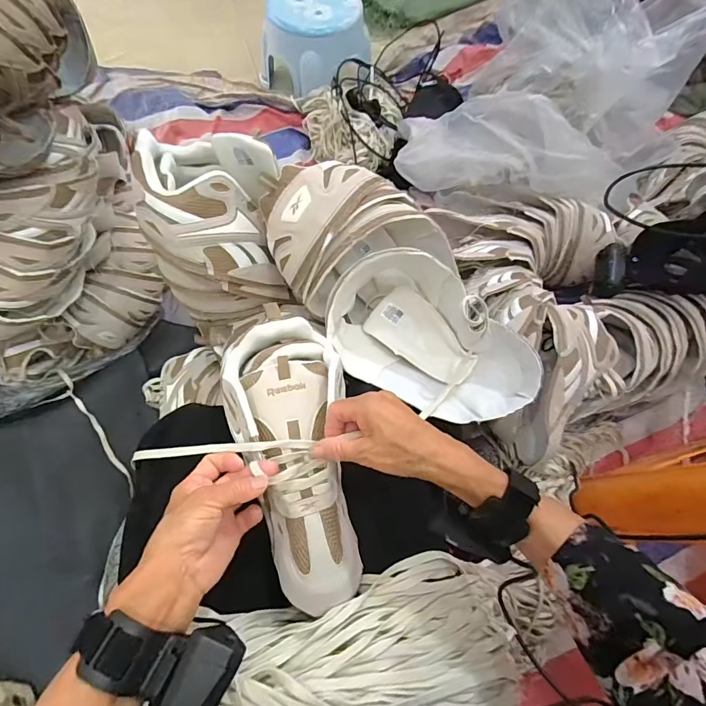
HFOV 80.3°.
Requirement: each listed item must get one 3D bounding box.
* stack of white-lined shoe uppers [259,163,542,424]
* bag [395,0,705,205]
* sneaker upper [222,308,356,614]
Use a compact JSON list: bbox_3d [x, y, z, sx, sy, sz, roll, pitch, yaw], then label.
[{"bbox_3d":[0.051,-0.071,0.507,0.204,0.140,0.361,-43,93,-19],"label":"stack of white-lined shoe uppers"},{"bbox_3d":[0.390,-0.529,0.824,0.471,0.259,0.430,19,66,7],"label":"bag"},{"bbox_3d":[-0.053,0.090,0.401,0.108,0.058,0.278,-12,75,-7],"label":"sneaker upper"}]

